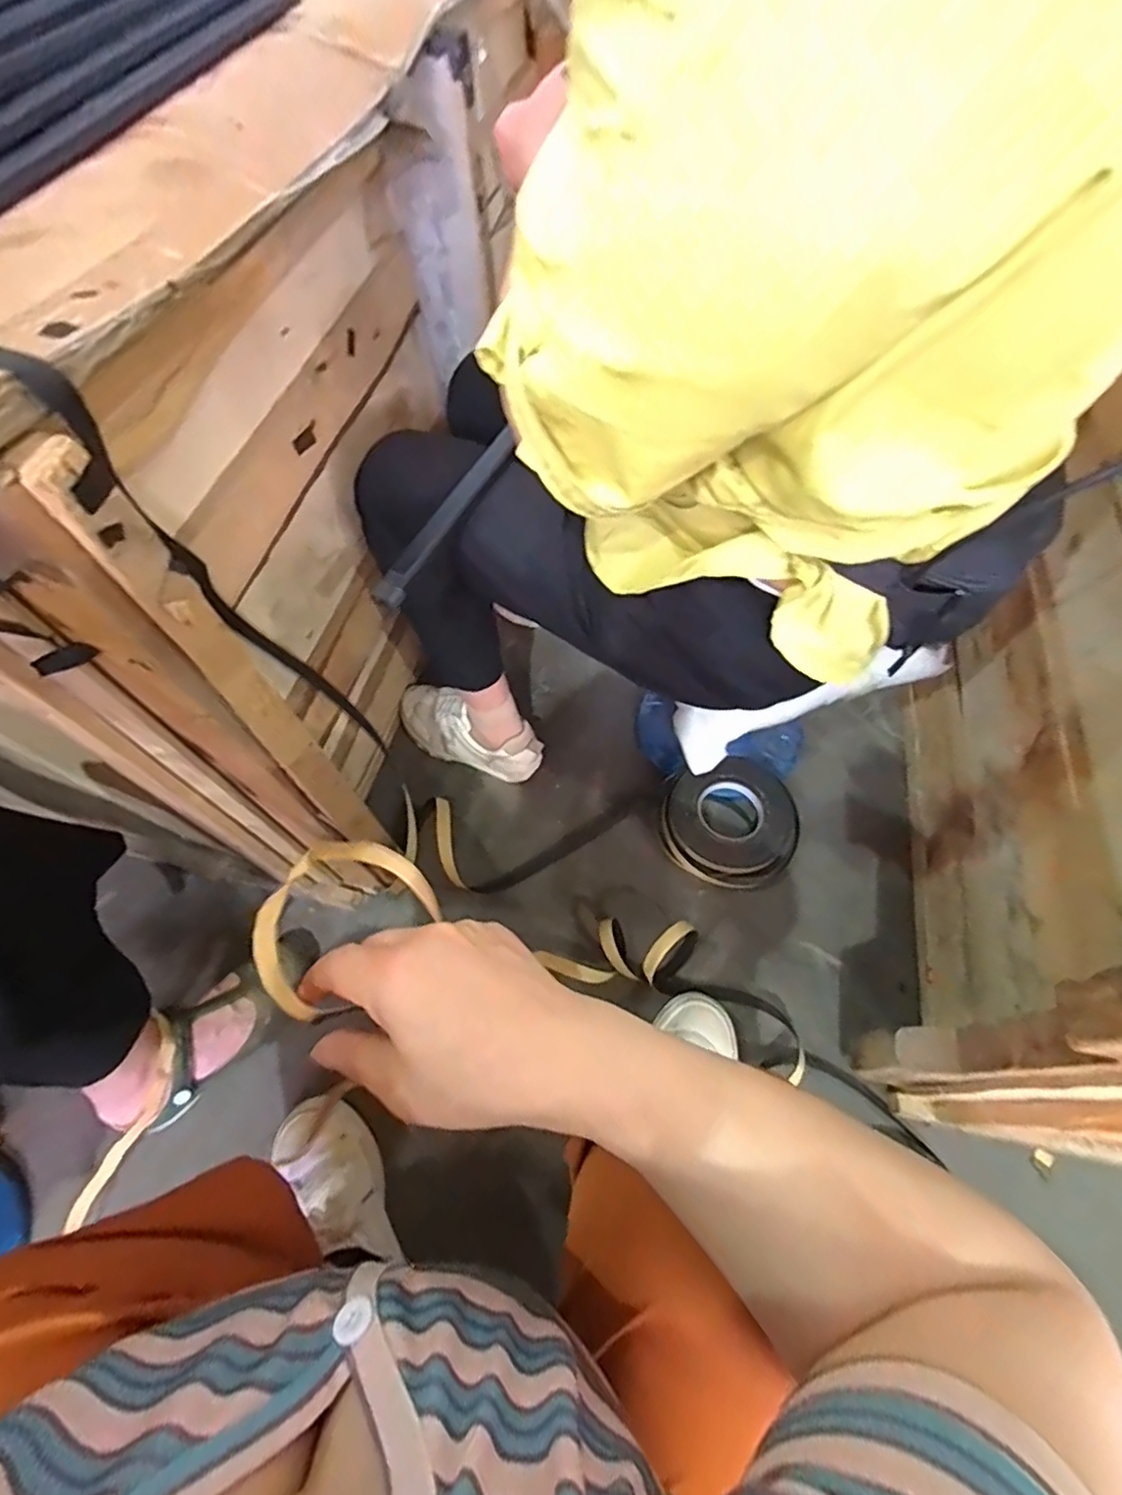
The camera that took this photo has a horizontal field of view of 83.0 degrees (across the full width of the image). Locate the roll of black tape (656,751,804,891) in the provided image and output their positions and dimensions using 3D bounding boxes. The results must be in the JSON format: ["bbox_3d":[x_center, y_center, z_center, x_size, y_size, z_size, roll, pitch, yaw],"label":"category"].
[{"bbox_3d":[0.209,0.092,0.797,0.163,0.027,0.163,-3,71,7],"label":"roll of black tape"}]

